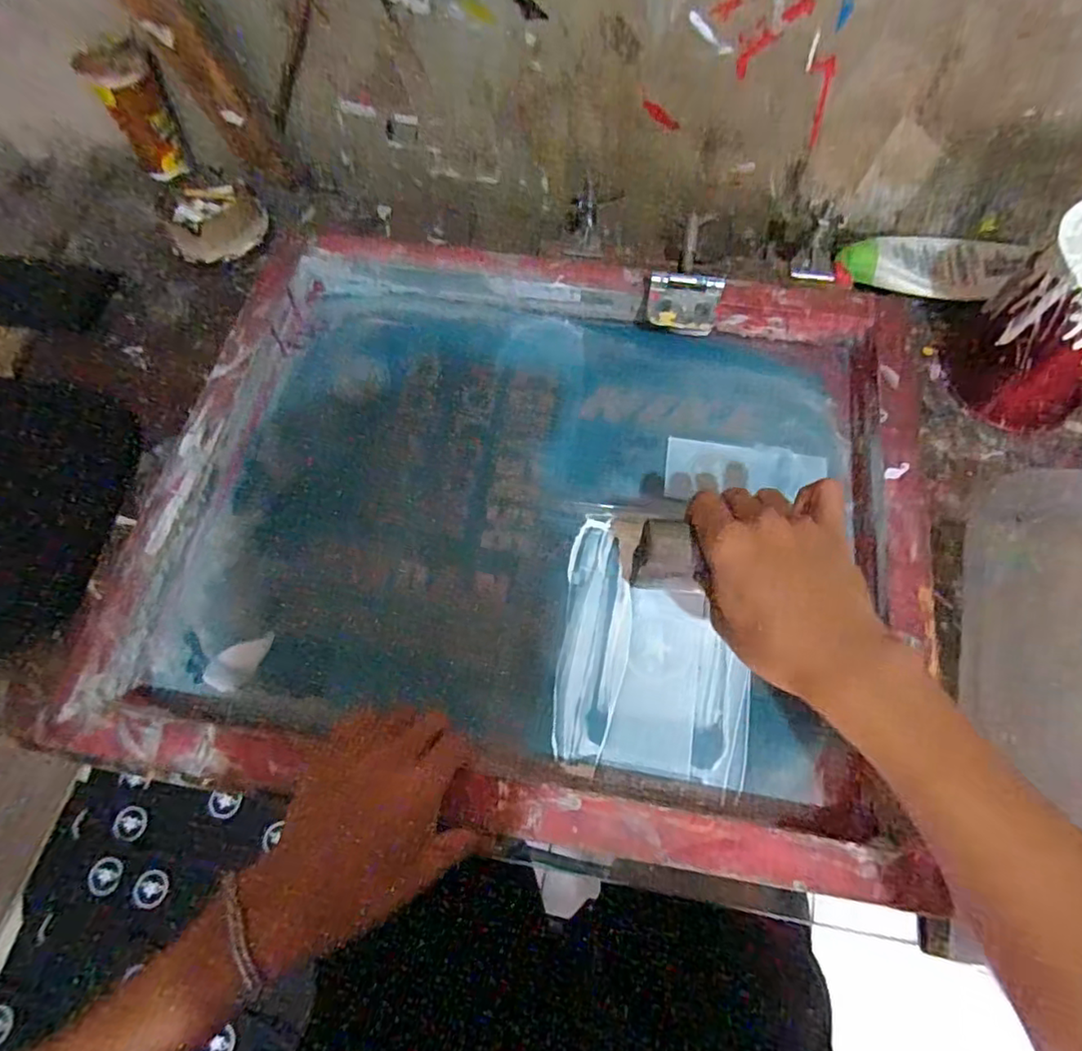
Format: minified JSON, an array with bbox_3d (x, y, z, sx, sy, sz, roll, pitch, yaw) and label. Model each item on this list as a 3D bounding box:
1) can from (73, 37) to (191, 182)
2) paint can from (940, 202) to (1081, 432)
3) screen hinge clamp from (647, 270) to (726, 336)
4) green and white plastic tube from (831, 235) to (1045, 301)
[{"bbox_3d":[-0.387,-0.404,0.613,0.061,0.107,0.055,-24,68,-9],"label":"can"},{"bbox_3d":[0.398,-0.151,0.471,0.107,0.145,0.107,-1,66,1],"label":"paint can"},{"bbox_3d":[0.121,-0.189,0.534,0.058,0.025,0.044,10,100,3],"label":"screen hinge clamp"},{"bbox_3d":[0.344,-0.235,0.559,0.174,0.026,0.072,1,66,2],"label":"green and white plastic tube"}]

